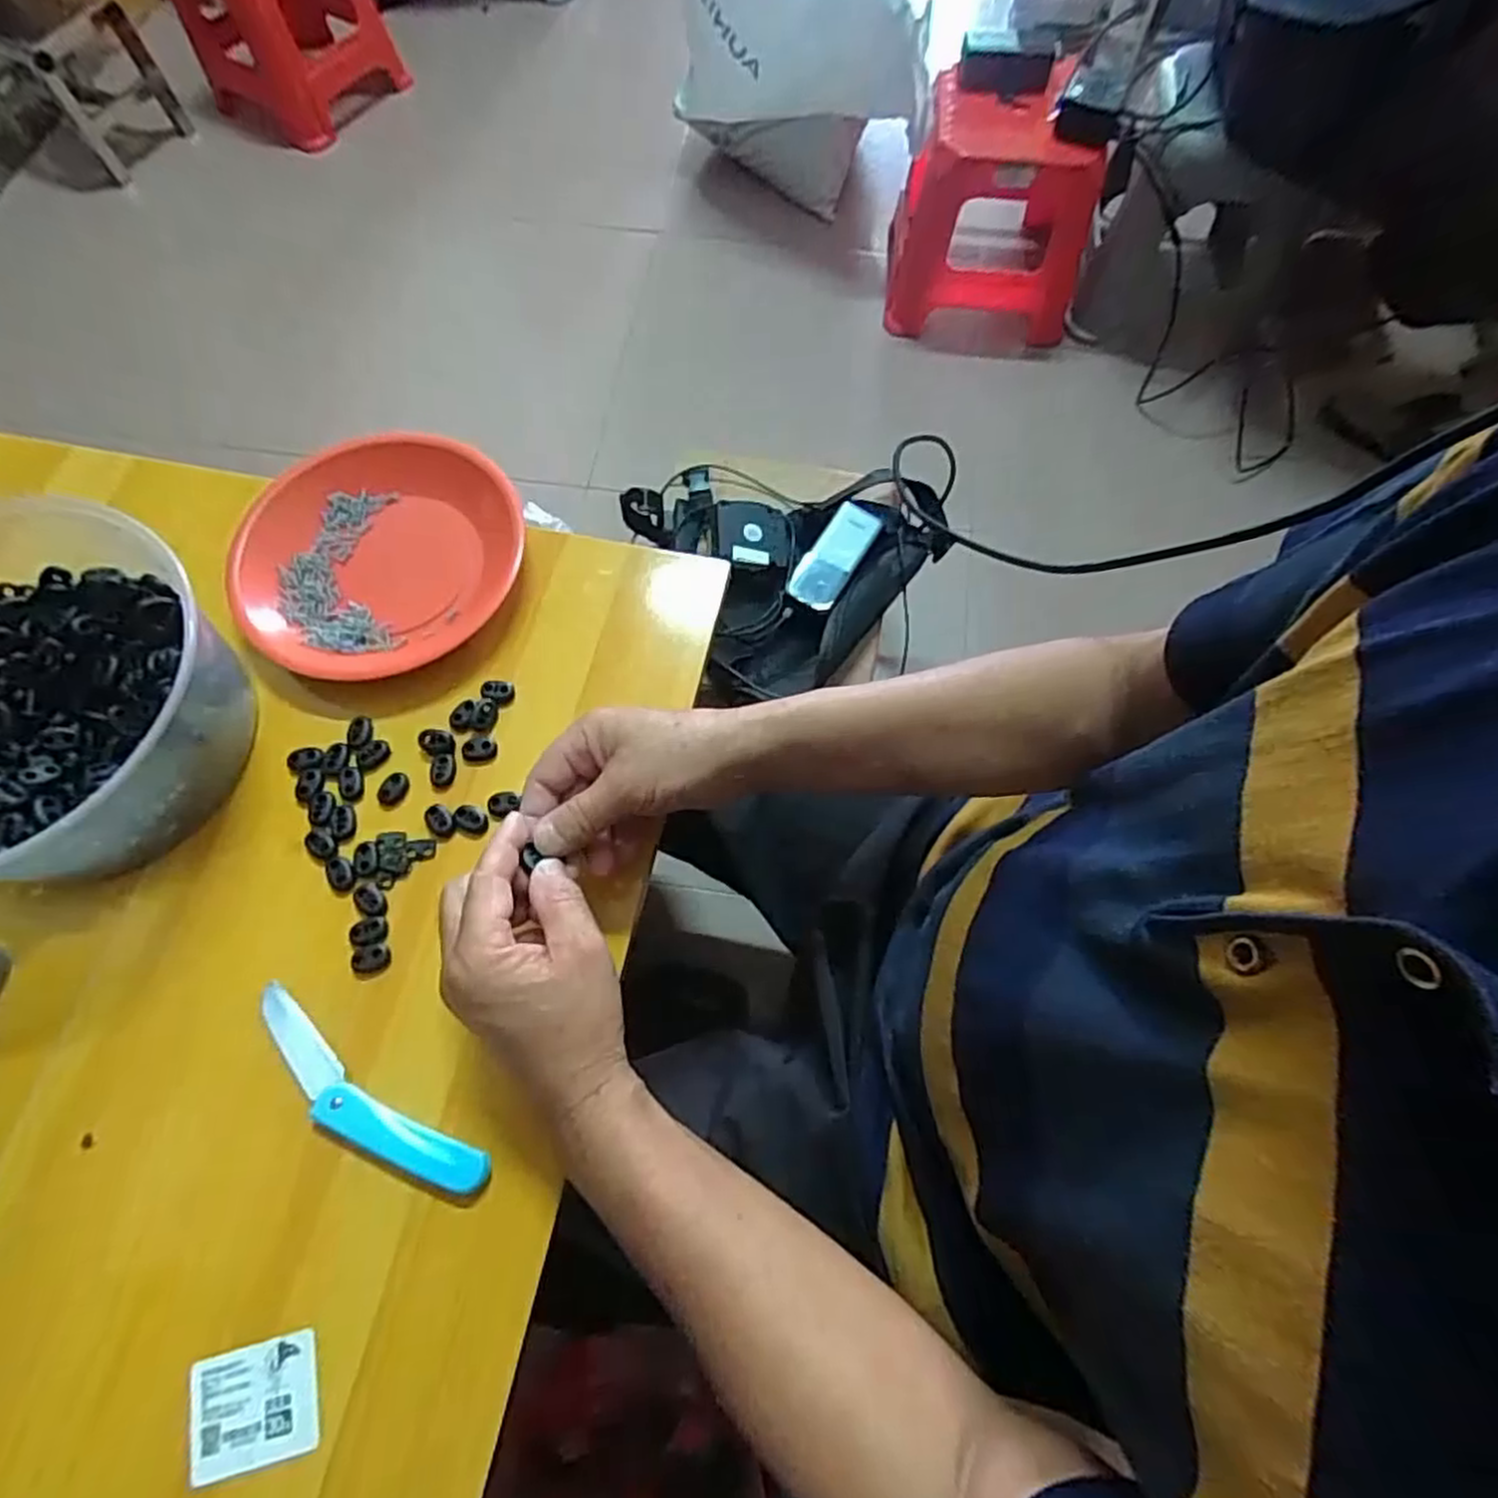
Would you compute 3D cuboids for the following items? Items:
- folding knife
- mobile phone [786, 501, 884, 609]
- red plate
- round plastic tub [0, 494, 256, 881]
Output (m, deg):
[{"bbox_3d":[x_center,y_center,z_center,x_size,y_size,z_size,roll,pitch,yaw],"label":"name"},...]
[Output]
[{"bbox_3d":[-0.211,0.189,0.412,0.164,0.017,0.034,31,71,12],"label":"folding knife"},{"bbox_3d":[0.092,-0.208,0.806,0.051,0.014,0.133,29,71,11],"label":"mobile phone"},{"bbox_3d":[-0.259,-0.137,0.526,0.179,0.029,0.191,0,68,0],"label":"red plate"},{"bbox_3d":[-0.435,-0.028,0.446,0.241,0.083,0.204,-6,68,-2],"label":"round plastic tub"}]

